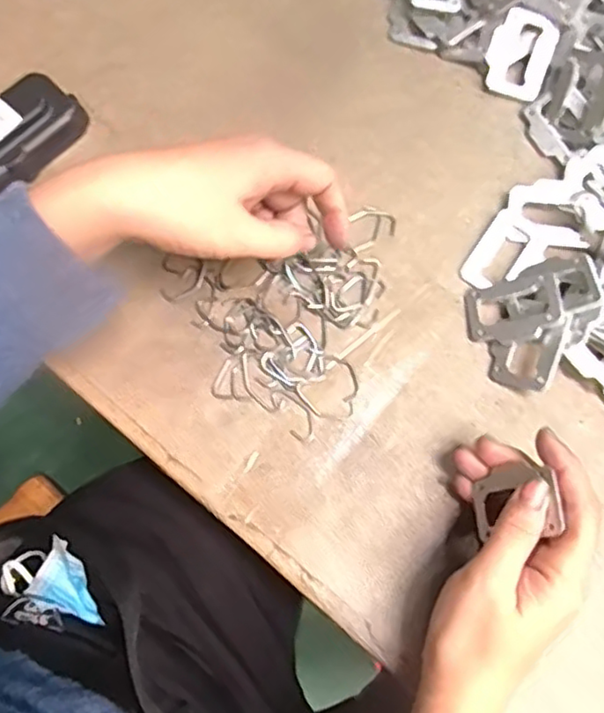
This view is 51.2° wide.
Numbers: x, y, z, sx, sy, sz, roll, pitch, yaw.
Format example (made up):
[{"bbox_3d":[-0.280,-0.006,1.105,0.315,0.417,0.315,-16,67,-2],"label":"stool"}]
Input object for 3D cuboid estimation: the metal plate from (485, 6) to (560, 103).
[{"bbox_3d":[0.145,-0.201,0.420,0.041,0.004,0.052,20,104,3],"label":"metal plate"}]

